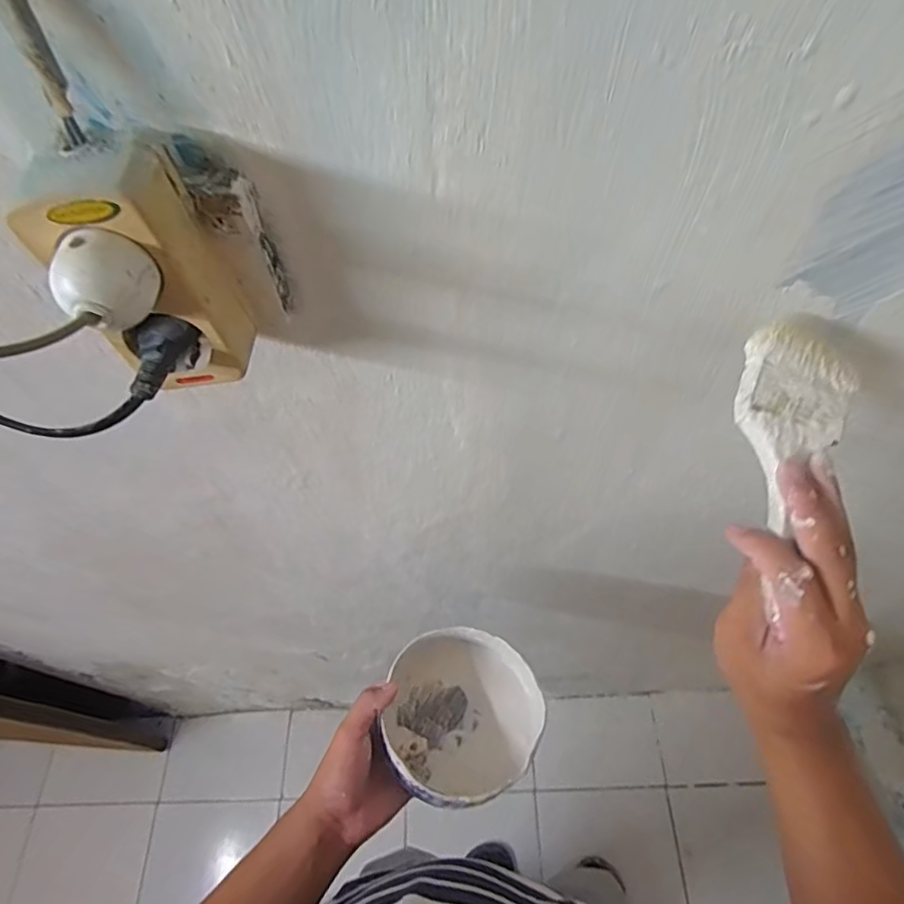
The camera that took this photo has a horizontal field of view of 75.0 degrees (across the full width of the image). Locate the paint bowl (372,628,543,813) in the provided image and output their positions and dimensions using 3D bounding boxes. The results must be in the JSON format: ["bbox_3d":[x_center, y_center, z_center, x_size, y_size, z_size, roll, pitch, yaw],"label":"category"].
[{"bbox_3d":[0.004,0.243,0.555,0.144,0.055,0.149,0,59,0],"label":"paint bowl"}]

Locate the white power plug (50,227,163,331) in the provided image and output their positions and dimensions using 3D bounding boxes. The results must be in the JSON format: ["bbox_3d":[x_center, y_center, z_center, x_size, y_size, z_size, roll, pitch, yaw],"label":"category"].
[{"bbox_3d":[-0.137,-0.066,0.230,0.028,0.031,0.034,11,59,7],"label":"white power plug"}]

